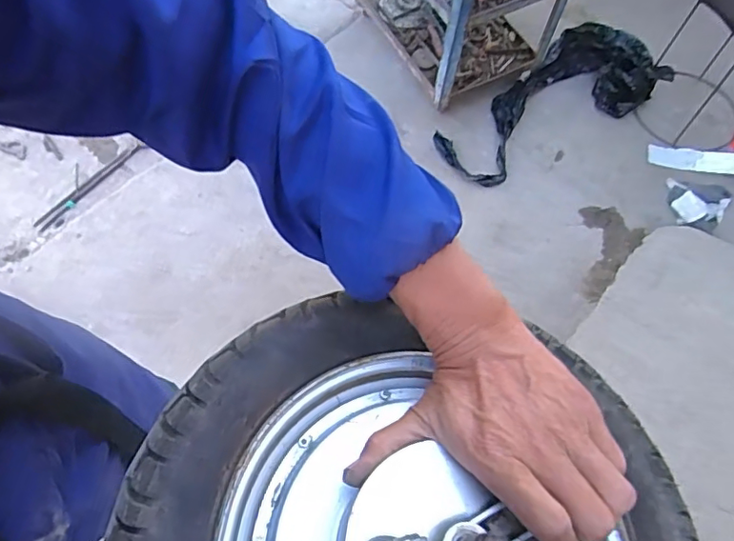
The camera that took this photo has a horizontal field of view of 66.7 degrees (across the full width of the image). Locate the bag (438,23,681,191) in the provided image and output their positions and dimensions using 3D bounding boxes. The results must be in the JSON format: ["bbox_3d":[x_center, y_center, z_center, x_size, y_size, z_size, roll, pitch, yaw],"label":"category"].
[{"bbox_3d":[0.572,-0.534,1.773,0.688,0.184,0.360,-33,70,-16],"label":"bag"}]

